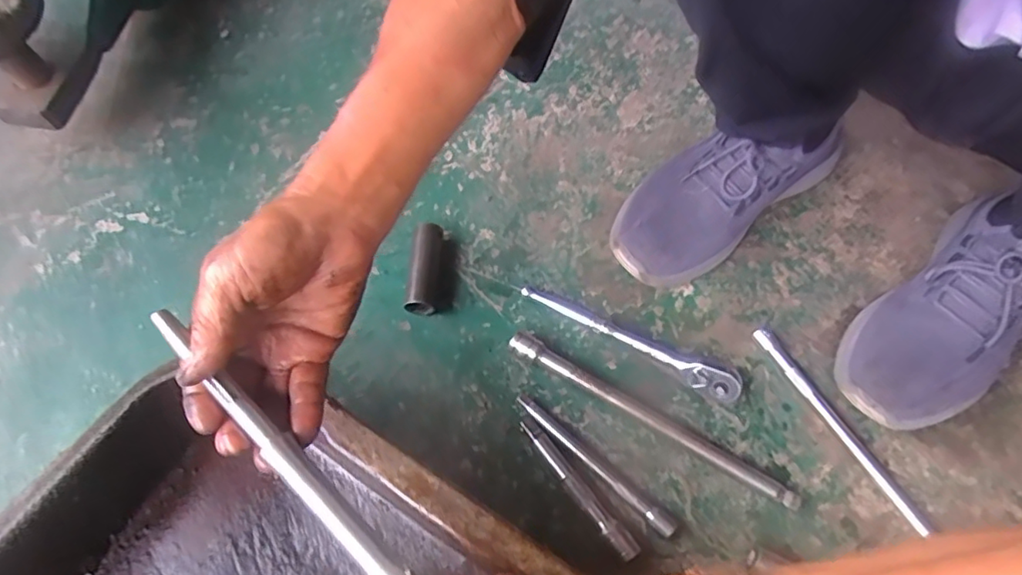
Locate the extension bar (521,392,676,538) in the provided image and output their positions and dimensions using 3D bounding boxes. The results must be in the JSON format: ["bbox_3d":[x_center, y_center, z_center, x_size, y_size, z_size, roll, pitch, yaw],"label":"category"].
[{"bbox_3d":[0.064,0.136,0.451,0.148,0.014,0.013,40,69,17],"label":"extension bar"}]

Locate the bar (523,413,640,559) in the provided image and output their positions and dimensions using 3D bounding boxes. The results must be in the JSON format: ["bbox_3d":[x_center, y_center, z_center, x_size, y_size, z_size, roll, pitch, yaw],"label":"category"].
[{"bbox_3d":[0.050,0.149,0.439,0.015,0.020,0.125,-33,68,-17],"label":"bar"}]

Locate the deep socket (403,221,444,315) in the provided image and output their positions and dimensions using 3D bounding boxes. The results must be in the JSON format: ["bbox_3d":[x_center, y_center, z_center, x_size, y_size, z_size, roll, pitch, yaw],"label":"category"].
[{"bbox_3d":[-0.075,-0.016,0.522,0.028,0.031,0.081,5,63,1],"label":"deep socket"}]

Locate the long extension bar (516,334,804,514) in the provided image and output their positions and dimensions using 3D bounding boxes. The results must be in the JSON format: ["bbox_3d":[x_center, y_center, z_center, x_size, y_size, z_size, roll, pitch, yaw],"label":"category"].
[{"bbox_3d":[0.110,0.106,0.468,0.249,0.020,0.016,29,66,13],"label":"long extension bar"}]

